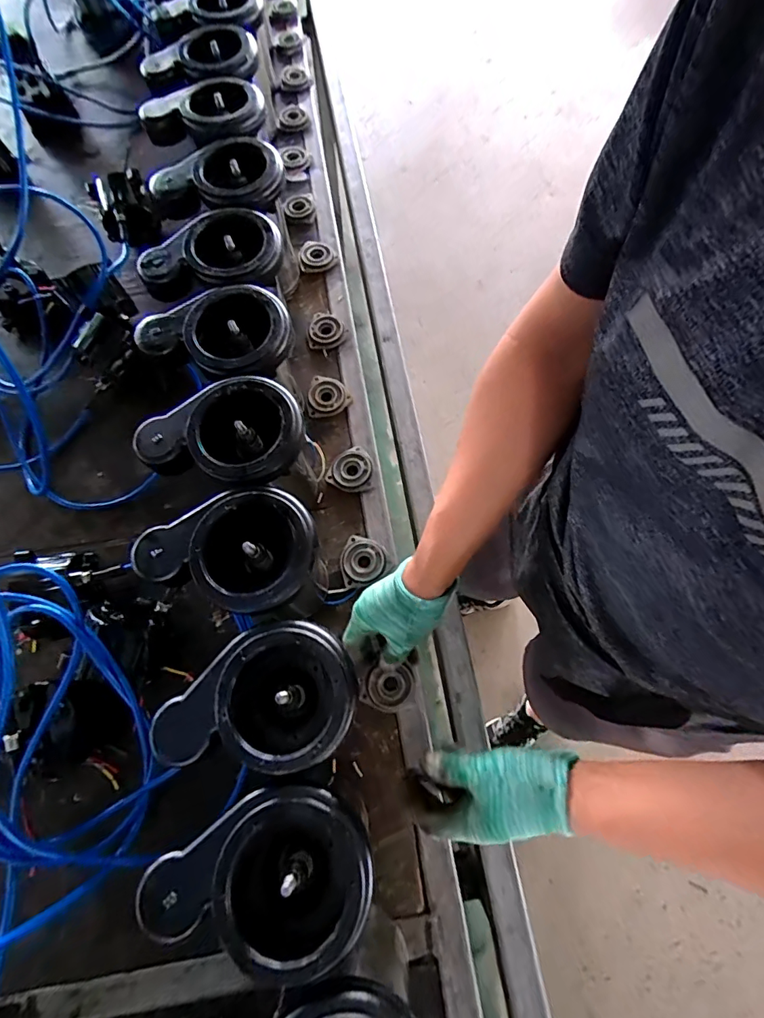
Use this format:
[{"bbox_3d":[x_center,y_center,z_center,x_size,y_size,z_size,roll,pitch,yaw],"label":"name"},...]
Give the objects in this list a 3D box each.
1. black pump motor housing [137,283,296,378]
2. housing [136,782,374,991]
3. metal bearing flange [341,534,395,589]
[{"bbox_3d":[-0.188,-0.194,0.526,0.165,0.041,0.112,-15,71,-5],"label":"black pump motor housing"},{"bbox_3d":[-0.092,0.288,0.354,0.159,0.047,0.114,-22,71,-7],"label":"housing"},{"bbox_3d":[-0.025,0.065,0.601,0.064,0.013,0.063,-22,71,-7],"label":"metal bearing flange"}]

